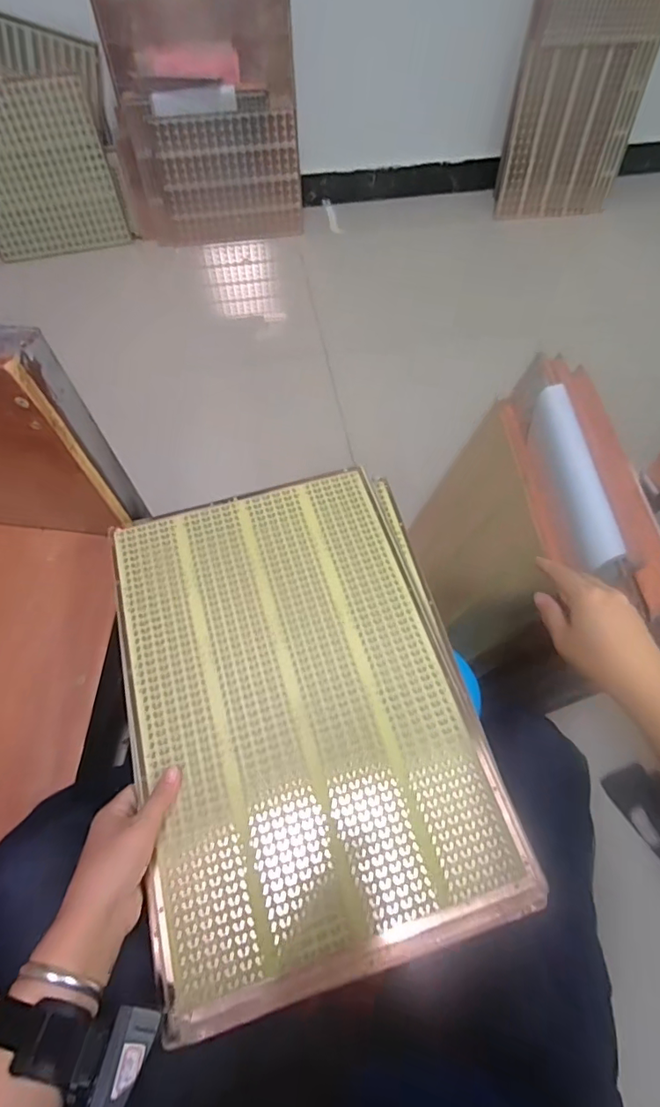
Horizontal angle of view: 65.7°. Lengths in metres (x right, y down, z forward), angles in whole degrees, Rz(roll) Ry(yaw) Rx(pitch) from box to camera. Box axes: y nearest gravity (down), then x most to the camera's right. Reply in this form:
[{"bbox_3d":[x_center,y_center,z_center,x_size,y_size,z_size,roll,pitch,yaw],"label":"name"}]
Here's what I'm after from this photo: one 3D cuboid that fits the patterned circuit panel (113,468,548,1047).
[{"bbox_3d":[-0.030,0.127,0.485,0.305,0.010,0.441,-13,63,-7],"label":"patterned circuit panel"}]

